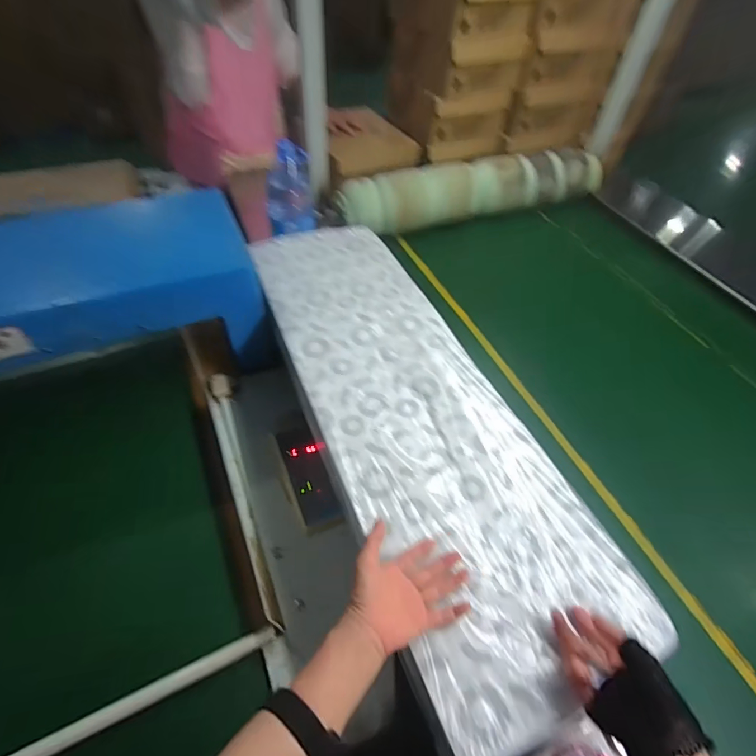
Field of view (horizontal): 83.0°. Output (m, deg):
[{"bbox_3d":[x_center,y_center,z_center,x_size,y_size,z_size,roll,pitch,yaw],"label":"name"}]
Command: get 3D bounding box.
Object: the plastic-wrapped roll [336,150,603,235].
[{"bbox_3d":[0.277,-0.510,1.163,0.782,0.120,0.118,-15,53,-15],"label":"plastic-wrapped roll"}]

